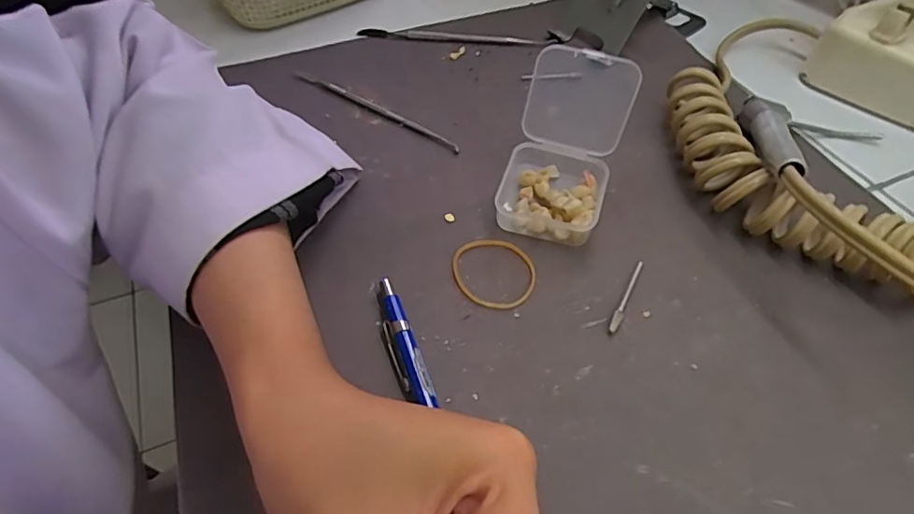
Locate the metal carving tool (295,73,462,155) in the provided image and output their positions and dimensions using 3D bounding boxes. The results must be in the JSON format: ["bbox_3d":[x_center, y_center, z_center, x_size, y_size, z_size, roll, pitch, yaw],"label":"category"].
[{"bbox_3d":[-0.056,-0.102,0.364,0.143,0.007,0.007,28,59,23],"label":"metal carving tool"}]

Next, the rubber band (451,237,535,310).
[{"bbox_3d":[0.019,0.007,0.278,0.042,0.004,0.044,0,51,0],"label":"rubber band"}]

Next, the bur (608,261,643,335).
[{"bbox_3d":[0.086,0.019,0.269,0.005,0.004,0.048,23,57,20],"label":"bur"}]

